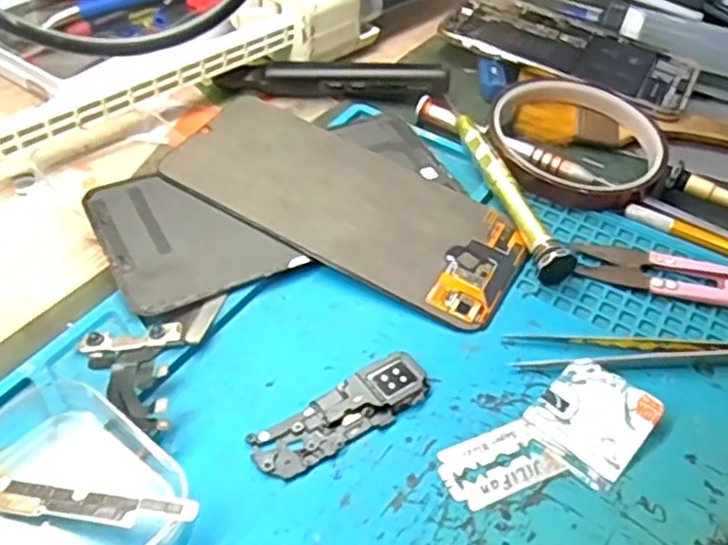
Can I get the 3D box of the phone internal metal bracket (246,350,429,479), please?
[{"bbox_3d":[-0.006,0.046,0.234,0.065,0.004,0.022,-28,56,-29],"label":"phone internal metal bracket"}]

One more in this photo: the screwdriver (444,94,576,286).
[{"bbox_3d":[0.063,-0.043,0.315,0.018,0.015,0.122,-7,48,-13],"label":"screwdriver"}]

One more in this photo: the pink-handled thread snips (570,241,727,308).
[{"bbox_3d":[0.137,0.001,0.284,0.095,0.011,0.023,16,47,9],"label":"pink-handled thread snips"}]

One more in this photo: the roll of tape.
[{"bbox_3d":[0.104,-0.068,0.343,0.083,0.011,0.095,16,47,9],"label":"roll of tape"}]

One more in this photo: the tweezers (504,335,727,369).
[{"bbox_3d":[0.118,0.030,0.256,0.126,0.010,0.015,5,47,-2],"label":"tweezers"}]

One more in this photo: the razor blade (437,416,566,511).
[{"bbox_3d":[0.043,0.060,0.225,0.037,0.004,0.022,-17,51,-21],"label":"razor blade"}]

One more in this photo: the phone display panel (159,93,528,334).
[{"bbox_3d":[-0.006,-0.030,0.297,0.148,0.004,0.069,27,51,12],"label":"phone display panel"}]

